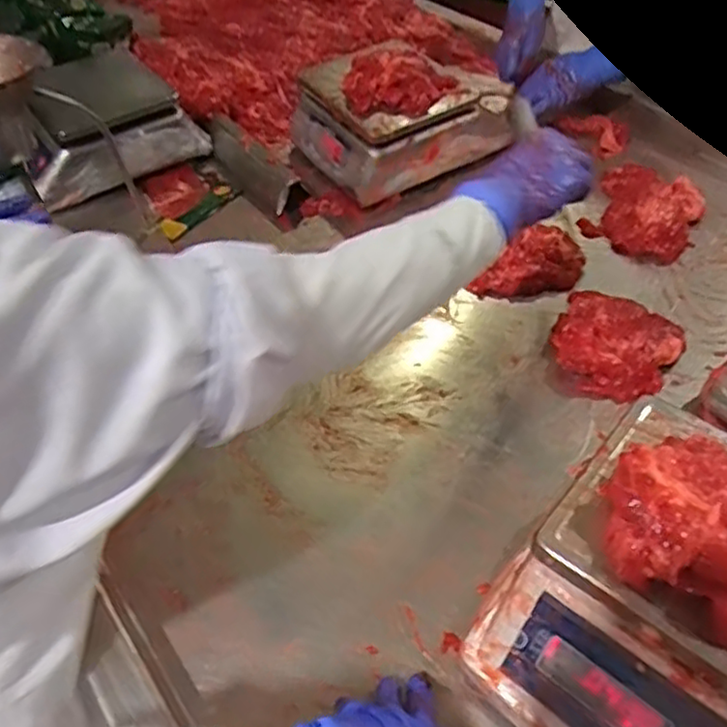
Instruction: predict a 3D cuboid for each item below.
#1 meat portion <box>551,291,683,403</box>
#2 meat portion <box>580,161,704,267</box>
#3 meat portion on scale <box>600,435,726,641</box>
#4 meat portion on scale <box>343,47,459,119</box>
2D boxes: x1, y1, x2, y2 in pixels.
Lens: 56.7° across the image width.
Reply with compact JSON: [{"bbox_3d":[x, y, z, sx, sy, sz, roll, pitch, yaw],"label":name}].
[{"bbox_3d":[0.279,-0.022,0.745,0.131,0.042,0.125,-3,48,3],"label":"meat portion"},{"bbox_3d":[0.372,-0.210,0.897,0.142,0.043,0.160,23,55,24],"label":"meat portion"},{"bbox_3d":[0.225,0.116,0.415,0.114,0.042,0.157,-32,53,-21],"label":"meat portion on scale"},{"bbox_3d":[0.049,-0.393,0.935,0.148,0.054,0.094,-1,48,5],"label":"meat portion on scale"}]

